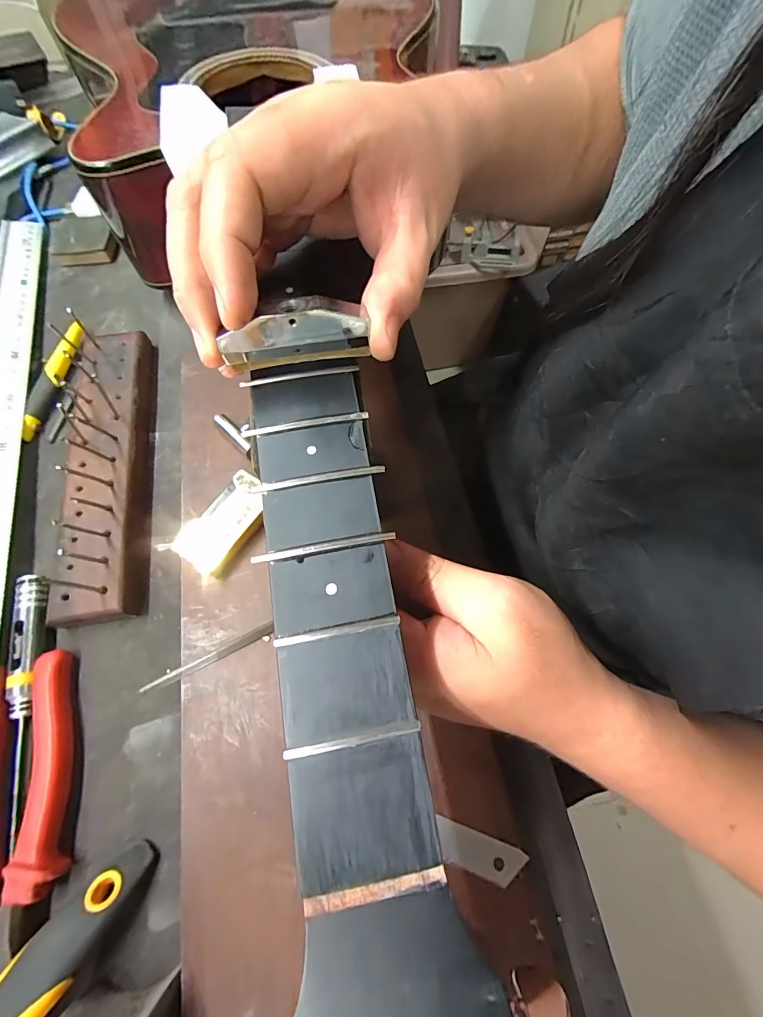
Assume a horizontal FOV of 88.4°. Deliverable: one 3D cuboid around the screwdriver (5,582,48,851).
[{"bbox_3d":[-0.221,0.114,0.242,0.015,0.011,0.150,-13,68,-5],"label":"screwdriver"}]

